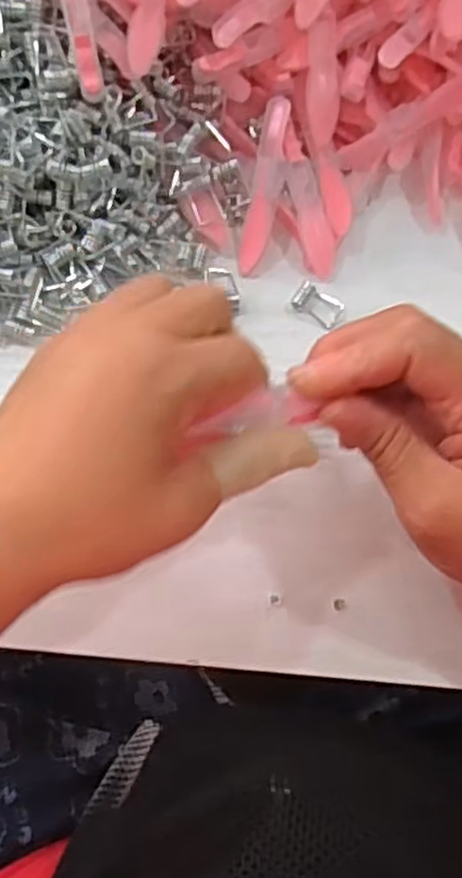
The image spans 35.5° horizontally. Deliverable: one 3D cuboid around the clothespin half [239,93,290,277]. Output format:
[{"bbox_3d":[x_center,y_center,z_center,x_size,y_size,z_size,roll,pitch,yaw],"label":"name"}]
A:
[{"bbox_3d":[0.016,-0.120,0.345,0.012,0.004,0.080,12,101,1],"label":"clothespin half"}]

